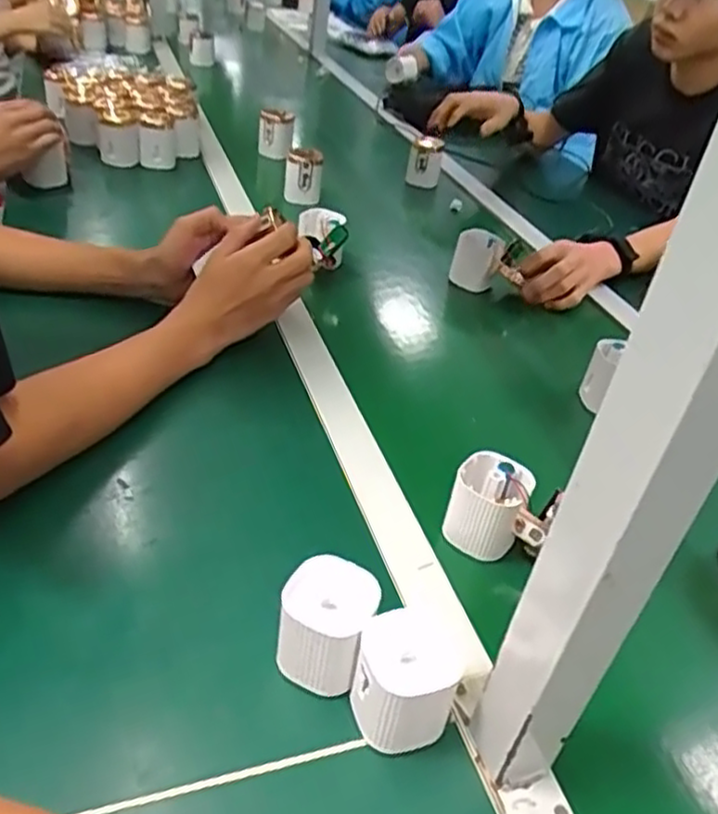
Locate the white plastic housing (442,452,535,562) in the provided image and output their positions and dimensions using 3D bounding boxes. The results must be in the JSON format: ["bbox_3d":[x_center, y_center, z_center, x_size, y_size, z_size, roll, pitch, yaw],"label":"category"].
[{"bbox_3d":[0.103,0.079,0.561,0.056,0.069,0.056,21,38,18],"label":"white plastic housing"}]

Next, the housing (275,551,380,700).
[{"bbox_3d":[-0.022,0.141,0.444,0.056,0.072,0.058,19,37,10],"label":"housing"}]

